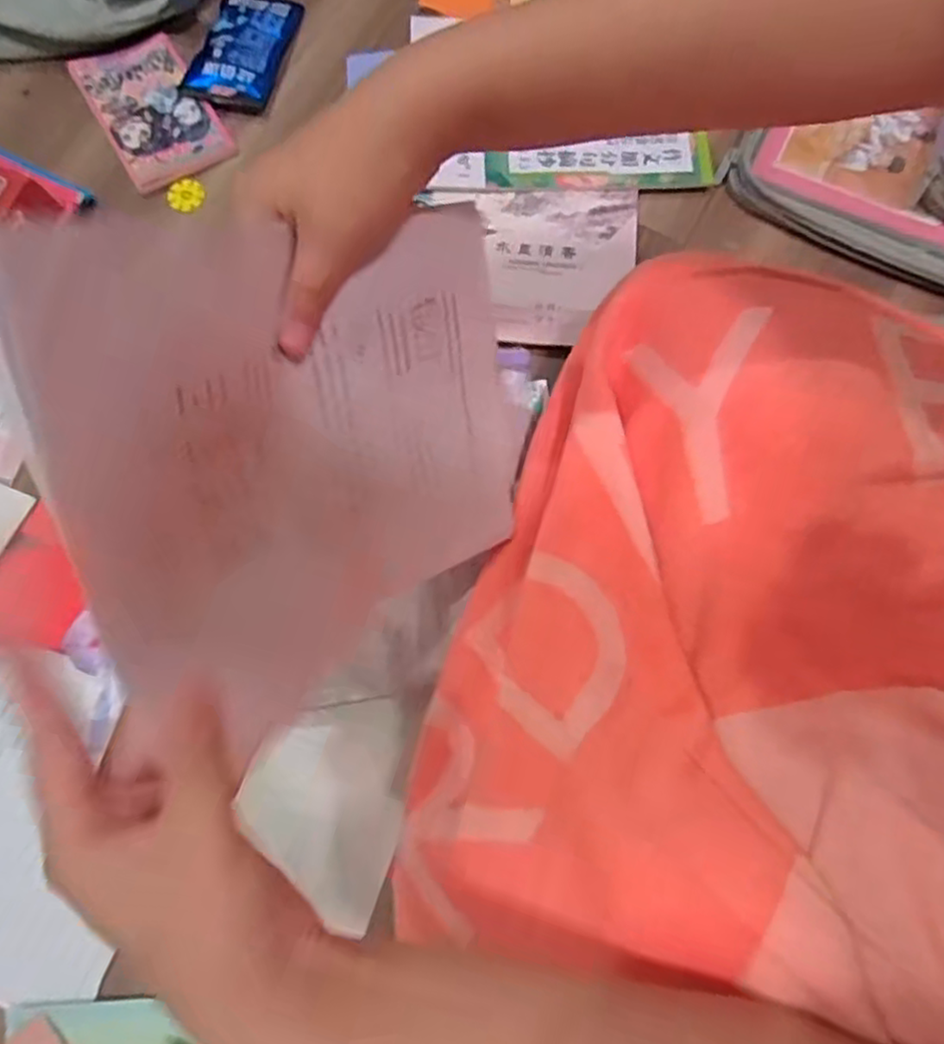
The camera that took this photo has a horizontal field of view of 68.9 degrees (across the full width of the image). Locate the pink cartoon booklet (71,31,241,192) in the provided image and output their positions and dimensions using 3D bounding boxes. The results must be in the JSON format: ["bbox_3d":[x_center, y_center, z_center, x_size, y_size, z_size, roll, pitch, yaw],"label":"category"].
[{"bbox_3d":[-0.289,-0.375,0.620,0.093,0.013,0.160,-30,77,-8],"label":"pink cartoon booklet"}]

